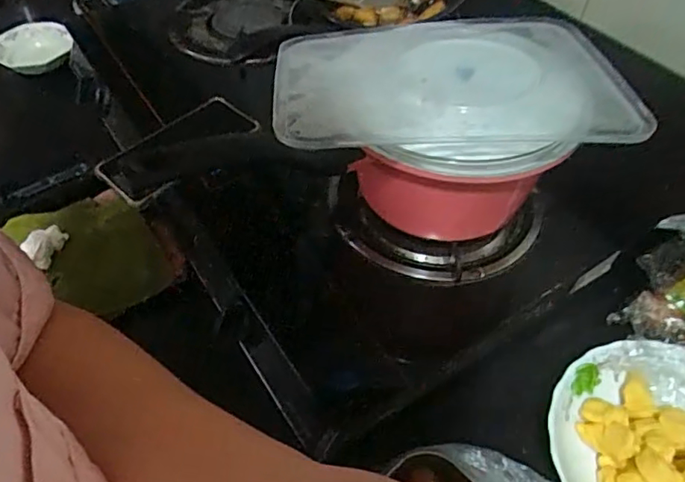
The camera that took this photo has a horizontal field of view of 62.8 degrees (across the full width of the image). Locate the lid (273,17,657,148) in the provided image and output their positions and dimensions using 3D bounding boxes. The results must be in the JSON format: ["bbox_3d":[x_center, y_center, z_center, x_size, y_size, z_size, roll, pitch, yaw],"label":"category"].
[{"bbox_3d":[0.076,-0.123,0.423,0.246,0.019,0.185,-3,43,-3],"label":"lid"}]

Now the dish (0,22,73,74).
[{"bbox_3d":[-0.467,-0.302,0.854,0.123,0.034,0.097,-9,51,-8],"label":"dish"}]

